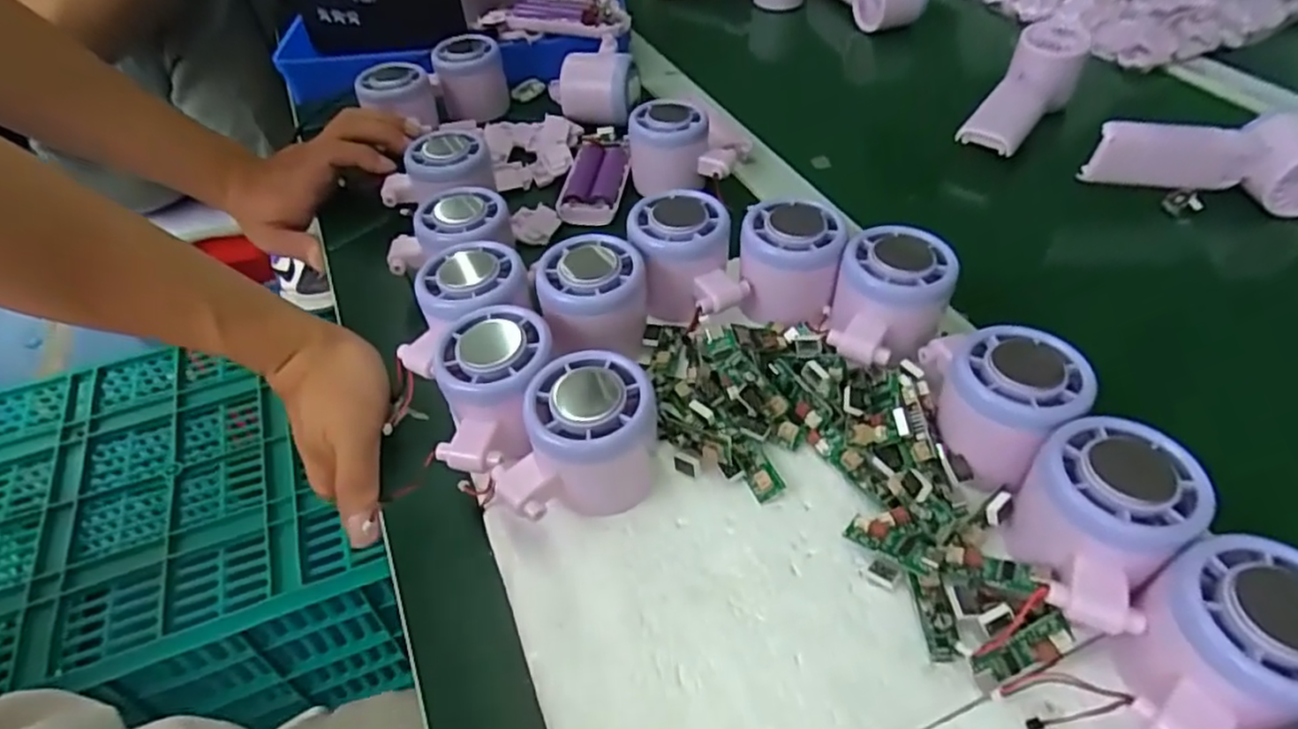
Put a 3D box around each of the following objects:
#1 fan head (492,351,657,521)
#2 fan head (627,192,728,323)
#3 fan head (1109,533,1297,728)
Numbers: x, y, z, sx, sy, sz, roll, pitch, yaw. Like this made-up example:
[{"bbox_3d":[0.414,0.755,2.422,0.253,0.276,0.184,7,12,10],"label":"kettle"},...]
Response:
[{"bbox_3d":[-0.034,0.035,0.313,0.073,0.056,0.055,-17,48,-12],"label":"fan head"},{"bbox_3d":[0.018,-0.063,0.402,0.052,0.055,0.059,3,47,7],"label":"fan head"},{"bbox_3d":[0.191,0.099,0.240,0.072,0.059,0.056,-21,49,-15],"label":"fan head"}]

